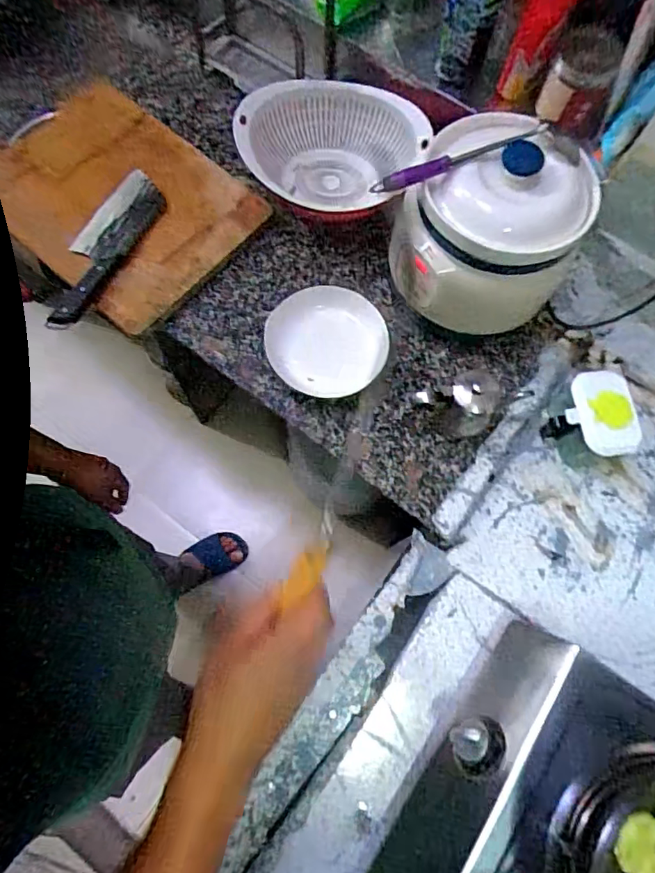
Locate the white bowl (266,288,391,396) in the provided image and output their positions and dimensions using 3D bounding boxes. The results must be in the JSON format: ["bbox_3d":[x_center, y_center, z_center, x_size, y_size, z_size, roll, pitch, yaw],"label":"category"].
[{"bbox_3d":[0.002,-0.135,0.757,0.161,0.028,0.169,1,73,-2],"label":"white bowl"}]

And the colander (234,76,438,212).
[{"bbox_3d":[0.006,-0.426,0.816,0.275,0.095,0.221,-7,73,-4],"label":"colander"}]

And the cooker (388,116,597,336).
[{"bbox_3d":[0.203,-0.261,0.709,0.216,0.217,0.202,29,74,7],"label":"cooker"}]

